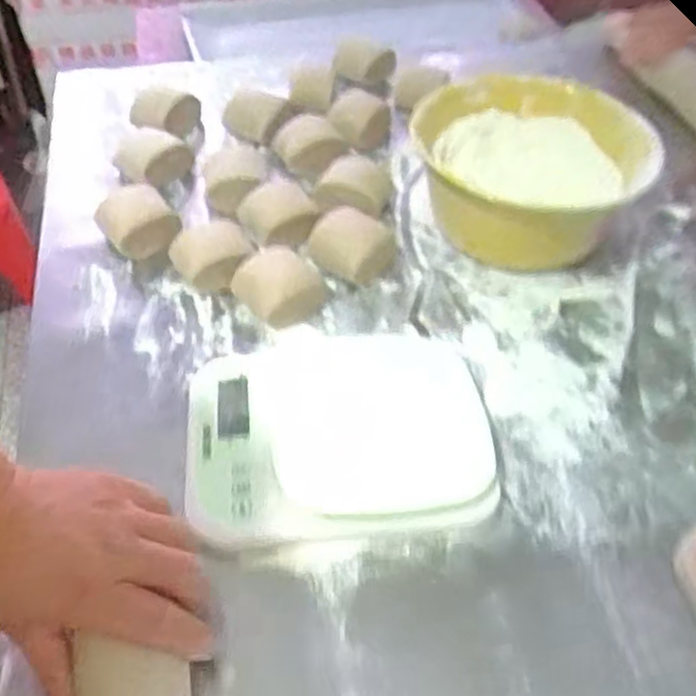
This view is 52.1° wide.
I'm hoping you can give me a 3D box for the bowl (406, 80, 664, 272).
[{"bbox_3d":[0.163,-0.159,0.661,0.204,0.090,0.225,4,45,0],"label":"bowl"}]

